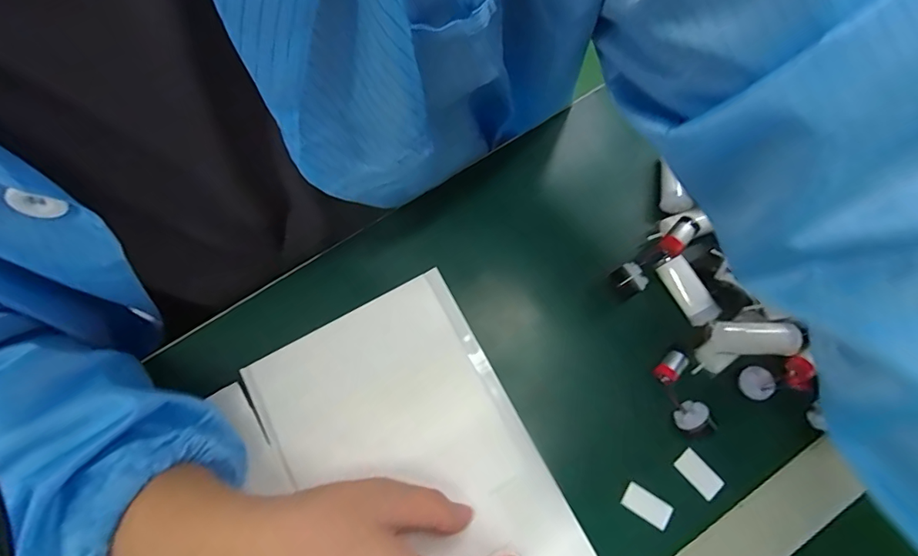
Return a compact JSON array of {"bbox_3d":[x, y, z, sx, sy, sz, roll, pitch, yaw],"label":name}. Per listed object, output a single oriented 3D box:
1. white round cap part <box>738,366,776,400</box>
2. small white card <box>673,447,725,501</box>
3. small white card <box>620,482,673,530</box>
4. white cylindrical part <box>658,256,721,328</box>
[{"bbox_3d":[0.197,0.070,0.315,0.020,0.008,0.020,0,75,0],"label":"white round cap part"},{"bbox_3d":[0.157,0.128,0.312,0.015,0.005,0.030,-41,79,-10],"label":"small white card"},{"bbox_3d":[0.120,0.146,0.305,0.030,0.004,0.016,33,77,8],"label":"small white card"},{"bbox_3d":[0.159,0.010,0.333,0.018,0.018,0.048,-26,76,-7],"label":"white cylindrical part"}]

